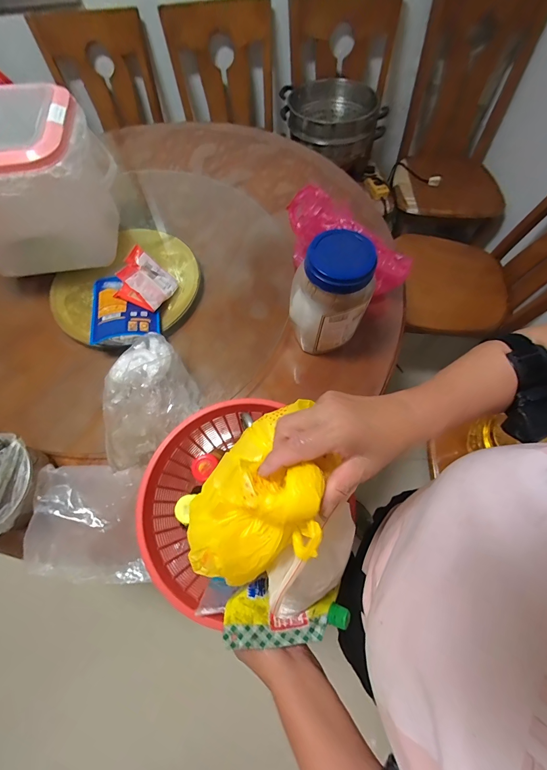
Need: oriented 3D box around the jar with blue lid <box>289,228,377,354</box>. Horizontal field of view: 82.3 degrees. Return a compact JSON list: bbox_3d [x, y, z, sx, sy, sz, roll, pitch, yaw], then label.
[{"bbox_3d":[0.099,-0.151,0.559,0.111,0.206,0.094,-28,67,-10],"label":"jar with blue lid"}]

